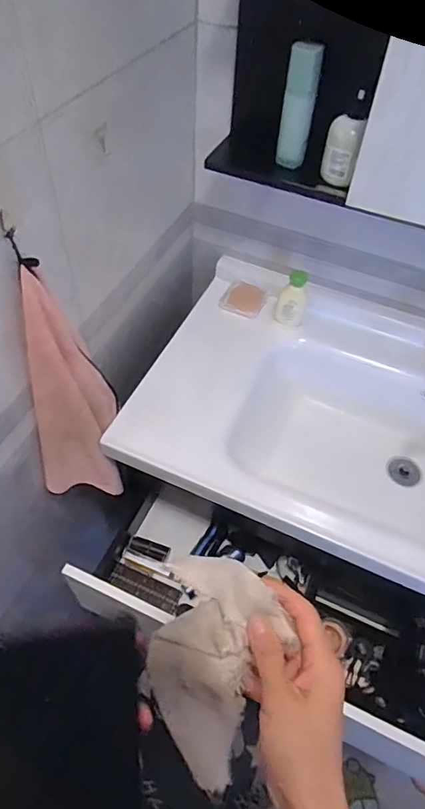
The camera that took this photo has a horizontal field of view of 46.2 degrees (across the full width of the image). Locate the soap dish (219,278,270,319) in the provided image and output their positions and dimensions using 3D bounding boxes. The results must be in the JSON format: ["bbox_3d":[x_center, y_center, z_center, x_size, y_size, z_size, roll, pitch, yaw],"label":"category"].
[{"bbox_3d":[0.066,-0.217,1.033,0.086,0.018,0.091,21,54,12],"label":"soap dish"}]

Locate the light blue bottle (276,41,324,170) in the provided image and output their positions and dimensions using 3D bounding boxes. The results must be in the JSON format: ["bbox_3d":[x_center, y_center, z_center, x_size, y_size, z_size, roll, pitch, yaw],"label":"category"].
[{"bbox_3d":[0.128,-0.436,0.737,0.044,0.157,0.027,5,53,0],"label":"light blue bottle"}]

